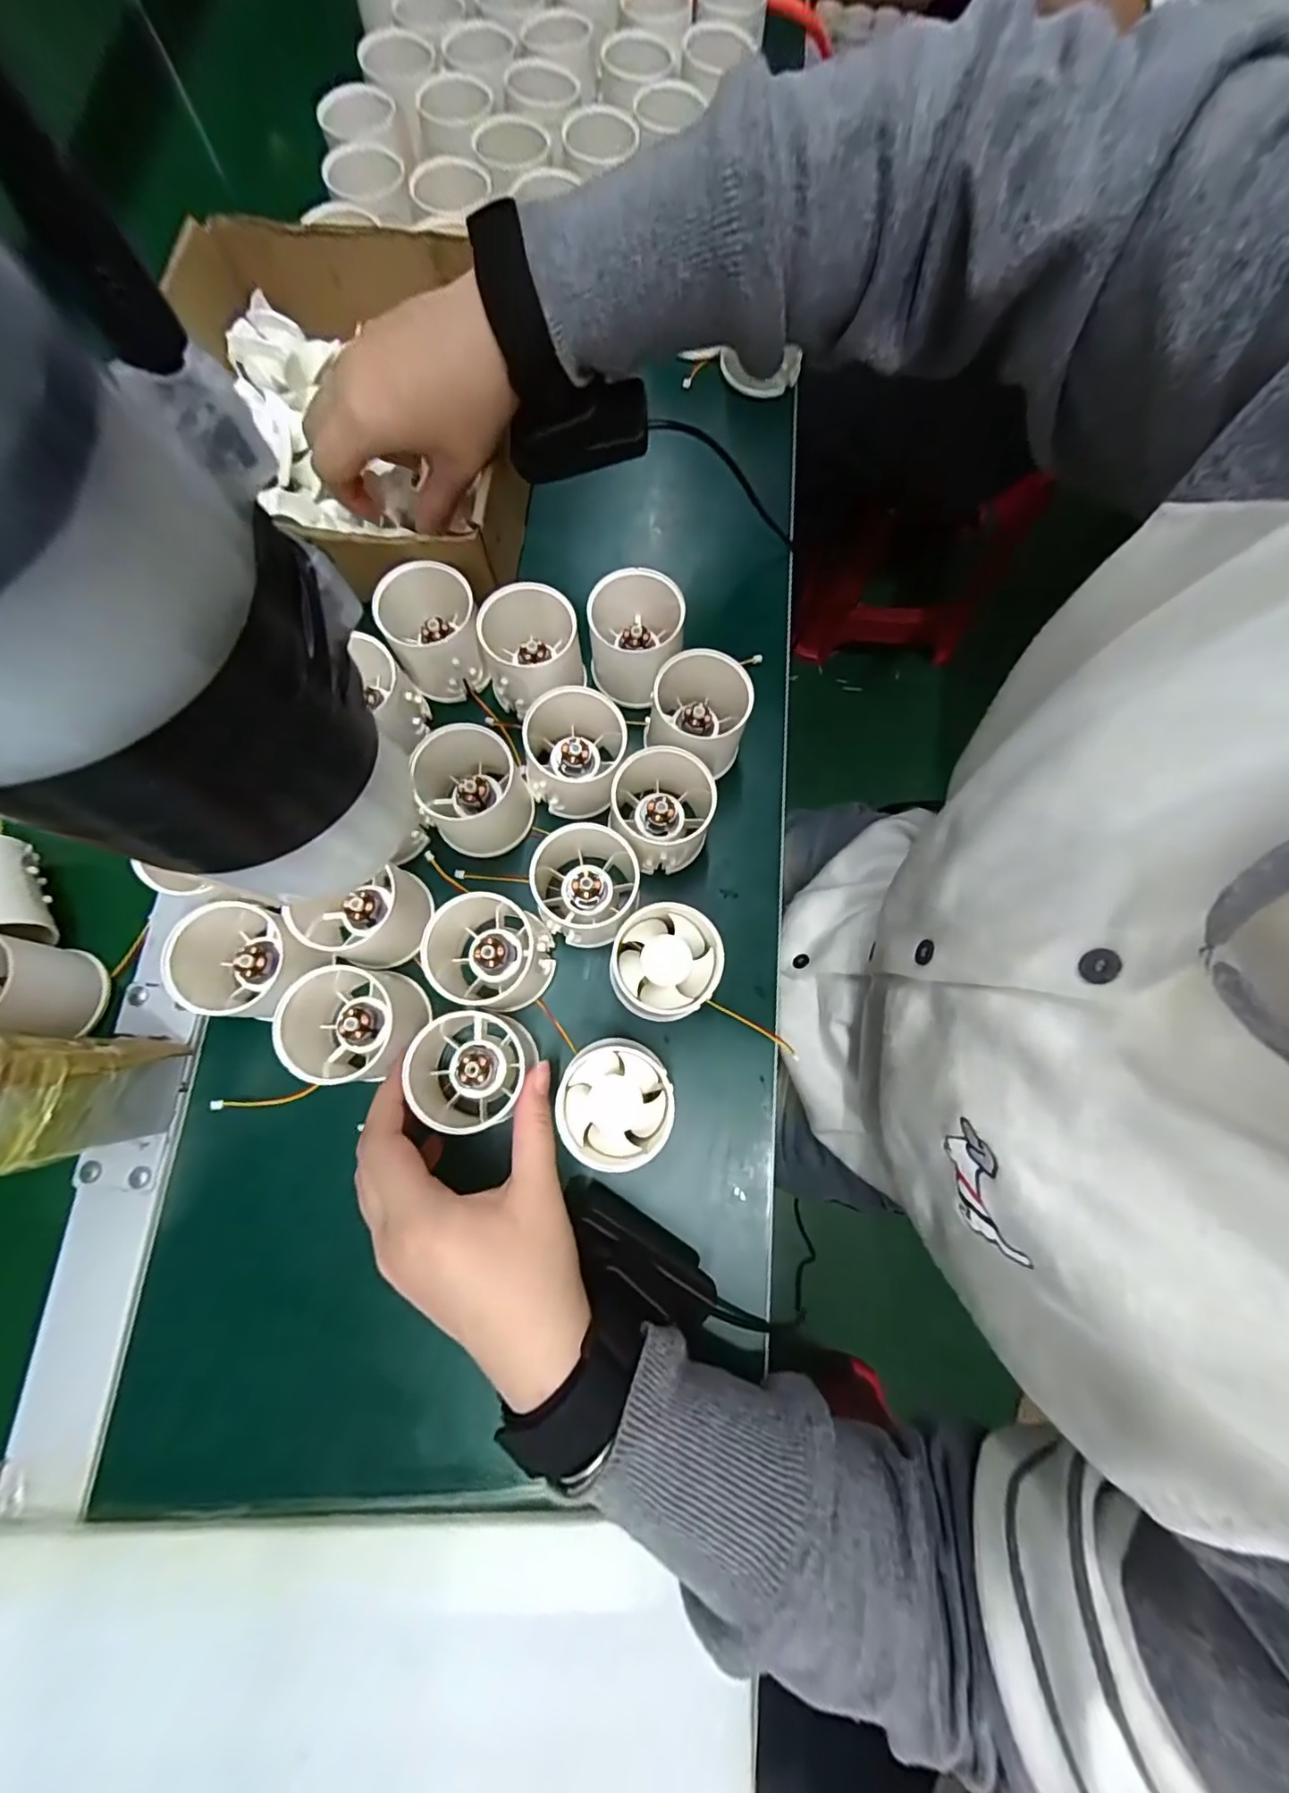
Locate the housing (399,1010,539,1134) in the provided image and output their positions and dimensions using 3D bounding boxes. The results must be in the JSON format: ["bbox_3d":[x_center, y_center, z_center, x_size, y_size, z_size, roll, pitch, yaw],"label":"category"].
[{"bbox_3d":[-0.082,0.082,0.278,0.056,0.053,0.053,0,77,-1],"label":"housing"}]

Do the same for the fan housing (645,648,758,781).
[{"bbox_3d":[0.032,-0.109,0.328,0.056,0.049,0.056,20,78,4],"label":"fan housing"}]

